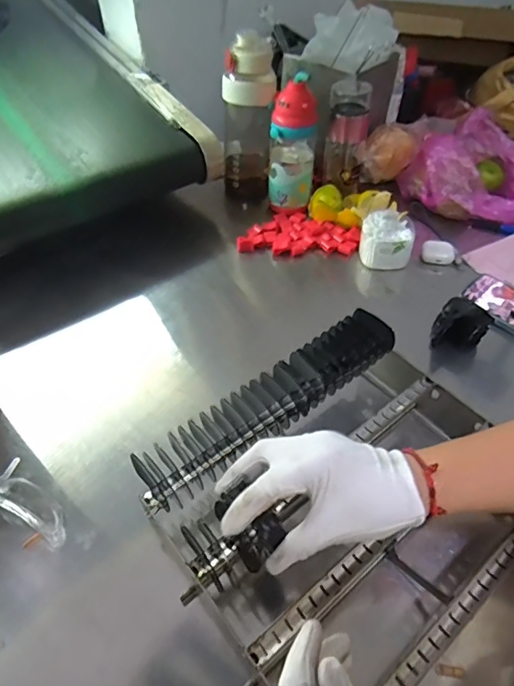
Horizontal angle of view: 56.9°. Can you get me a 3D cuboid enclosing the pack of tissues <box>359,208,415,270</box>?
[{"bbox_3d":[0.201,-0.156,0.740,0.080,0.064,0.086,13,49,10],"label":"pack of tissues"}]

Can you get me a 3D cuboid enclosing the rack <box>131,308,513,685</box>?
[{"bbox_3d":[0.082,0.128,0.429,0.308,0.096,0.264,-29,54,-25],"label":"rack"}]

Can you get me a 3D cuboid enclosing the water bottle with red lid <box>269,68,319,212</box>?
[{"bbox_3d":[0.060,-0.329,0.792,0.075,0.198,0.081,2,48,0],"label":"water bottle with red lid"}]

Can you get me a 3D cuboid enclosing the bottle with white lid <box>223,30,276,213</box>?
[{"bbox_3d":[-0.015,-0.368,0.813,0.086,0.268,0.086,-2,48,-3],"label":"bottle with white lid"}]

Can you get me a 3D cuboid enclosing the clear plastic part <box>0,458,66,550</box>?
[{"bbox_3d":[-0.252,0.150,0.460,0.150,0.049,0.069,7,48,5],"label":"clear plastic part"}]

